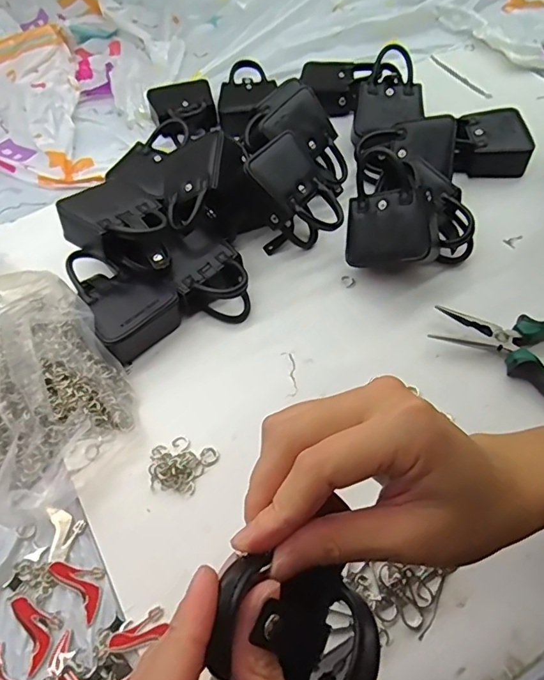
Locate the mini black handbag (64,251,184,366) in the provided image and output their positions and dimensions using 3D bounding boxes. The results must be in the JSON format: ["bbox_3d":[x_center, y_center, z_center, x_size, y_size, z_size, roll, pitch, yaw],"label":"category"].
[{"bbox_3d":[-0.128,-0.037,0.440,0.072,0.040,0.101,-32,63,-17],"label":"mini black handbag"}]

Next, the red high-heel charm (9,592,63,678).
[{"bbox_3d":[-0.150,0.183,0.324,0.024,0.004,0.048,-26,61,-14],"label":"red high-heel charm"}]

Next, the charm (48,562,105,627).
[{"bbox_3d":[-0.126,0.162,0.339,0.025,0.004,0.046,-40,65,-21],"label":"charm"}]

